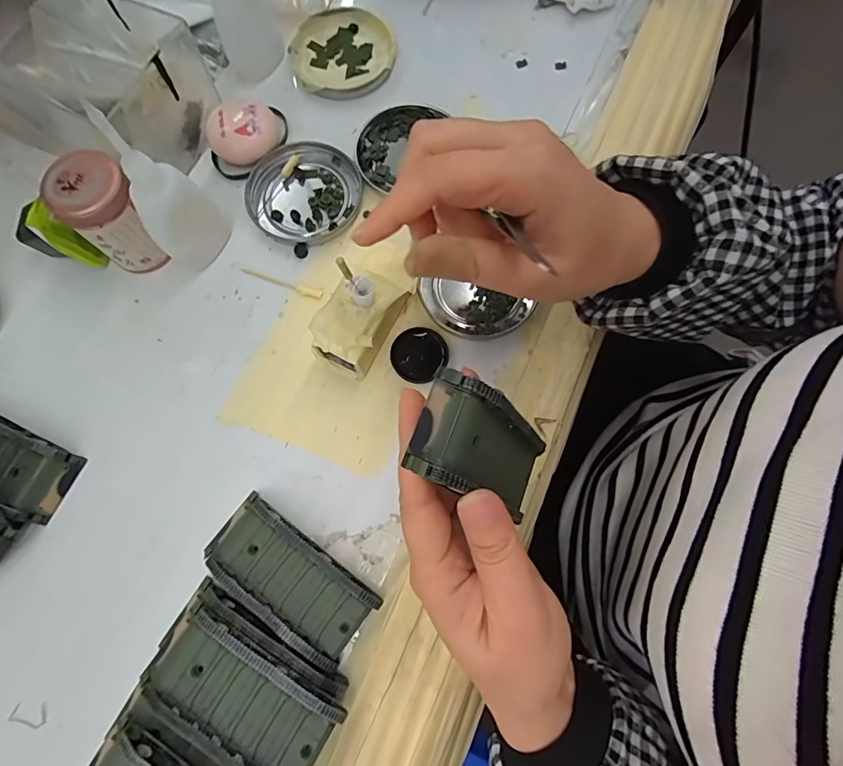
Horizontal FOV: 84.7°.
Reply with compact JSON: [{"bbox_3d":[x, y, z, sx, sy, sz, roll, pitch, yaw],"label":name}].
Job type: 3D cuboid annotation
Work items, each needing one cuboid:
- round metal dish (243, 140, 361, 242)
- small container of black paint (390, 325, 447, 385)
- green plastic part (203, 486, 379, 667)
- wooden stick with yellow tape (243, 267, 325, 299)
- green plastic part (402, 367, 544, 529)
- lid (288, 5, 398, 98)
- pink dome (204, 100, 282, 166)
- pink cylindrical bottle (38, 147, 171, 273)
[{"bbox_3d":[-0.083,-0.135,0.326,0.077,0.008,0.074,0,75,0],"label":"round metal dish"},{"bbox_3d":[-0.002,-0.019,0.295,0.034,0.004,0.035,0,75,0],"label":"small container of black paint"},{"bbox_3d":[-0.074,0.107,0.257,0.095,0.019,0.044,36,78,9],"label":"green plastic part"},{"bbox_3d":[-0.095,-0.067,0.311,0.059,0.004,0.007,18,75,5],"label":"wooden stick with yellow tape"},{"bbox_3d":[0.032,0.031,0.207,0.020,0.086,0.042,8,72,38],"label":"green plastic part"},{"bbox_3d":[-0.061,-0.256,0.358,0.079,0.010,0.074,0,75,0],"label":"lid"},{"bbox_3d":[-0.126,-0.176,0.329,0.049,0.024,0.037,-21,76,-6],"label":"pink dome"},{"bbox_3d":[-0.190,-0.104,0.290,0.043,0.066,0.043,0,75,0],"label":"pink cylindrical bottle"}]

